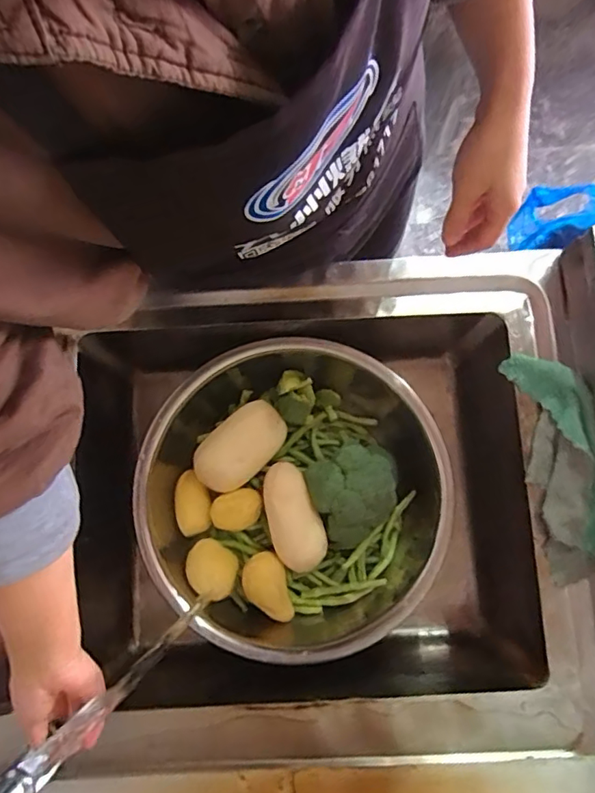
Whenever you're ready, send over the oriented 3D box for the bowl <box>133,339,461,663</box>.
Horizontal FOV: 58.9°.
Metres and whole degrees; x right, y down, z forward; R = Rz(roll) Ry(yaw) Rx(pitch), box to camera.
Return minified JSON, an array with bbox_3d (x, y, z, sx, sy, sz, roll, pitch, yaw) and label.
[{"bbox_3d":[-0.004,0.128,0.705,0.379,0.120,0.381,0,79,1],"label":"bowl"}]

